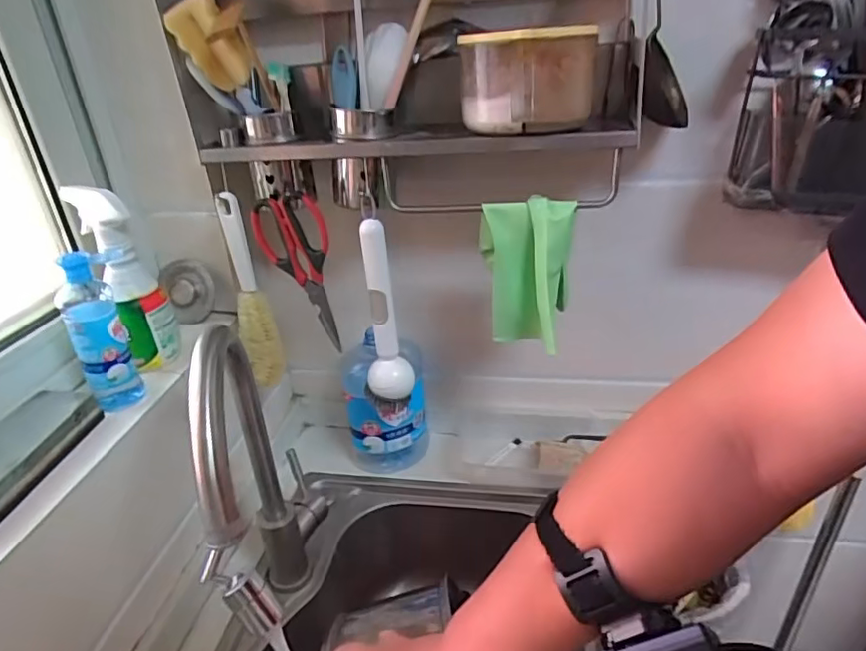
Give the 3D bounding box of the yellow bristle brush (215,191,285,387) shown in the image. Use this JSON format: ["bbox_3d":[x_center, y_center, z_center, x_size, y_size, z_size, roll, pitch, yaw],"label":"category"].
[{"bbox_3d":[-0.229,-0.039,0.721,0.046,0.249,0.030,-9,28,-9],"label":"yellow bristle brush"}]

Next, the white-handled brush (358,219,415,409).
[{"bbox_3d":[-0.058,-0.005,0.687,0.049,0.235,0.040,5,29,17],"label":"white-handled brush"}]

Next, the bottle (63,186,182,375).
[{"bbox_3d":[-0.346,-0.057,0.649,0.054,0.199,0.084,-23,33,-32],"label":"bottle"}]

